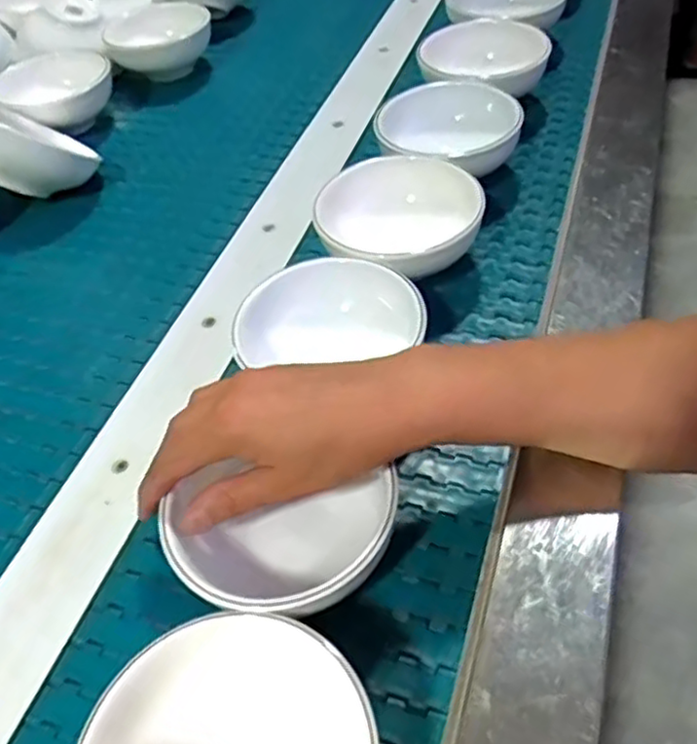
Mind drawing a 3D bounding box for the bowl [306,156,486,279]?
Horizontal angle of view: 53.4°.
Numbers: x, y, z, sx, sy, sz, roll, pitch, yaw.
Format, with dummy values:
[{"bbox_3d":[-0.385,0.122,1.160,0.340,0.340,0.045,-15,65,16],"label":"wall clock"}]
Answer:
[{"bbox_3d":[0.036,-0.100,0.497,0.113,0.054,0.113,-6,48,6],"label":"bowl"}]

